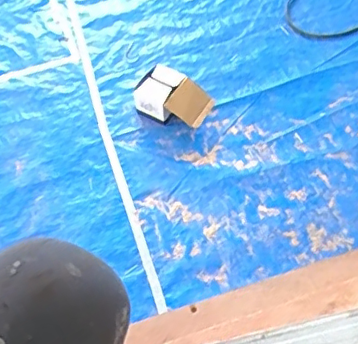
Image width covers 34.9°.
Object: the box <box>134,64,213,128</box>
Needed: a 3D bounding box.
[{"bbox_3d":[-0.019,-0.224,1.730,0.228,0.127,0.130,14,59,12],"label":"box"}]

